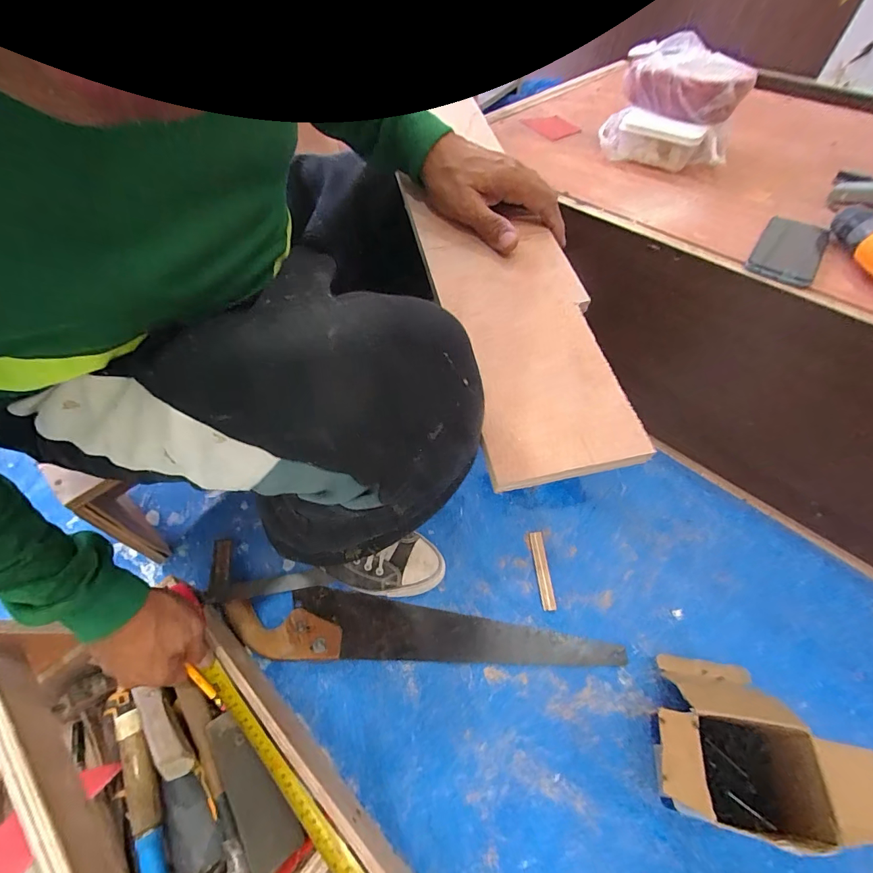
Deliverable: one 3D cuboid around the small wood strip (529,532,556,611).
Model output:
[{"bbox_3d":[0.167,0.209,0.631,0.021,0.007,0.121,-3,53,-1],"label":"small wood strip"}]

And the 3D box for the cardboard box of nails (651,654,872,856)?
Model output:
[{"bbox_3d":[0.334,0.342,0.455,0.200,0.126,0.160,4,53,4],"label":"cardboard box of nails"}]

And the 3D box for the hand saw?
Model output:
[{"bbox_3d":[-0.020,0.269,0.567,0.538,0.035,0.089,1,53,1],"label":"hand saw"}]

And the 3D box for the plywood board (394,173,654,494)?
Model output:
[{"bbox_3d":[0.068,-0.119,0.366,0.130,0.018,0.337,-11,62,-8],"label":"plywood board"}]

